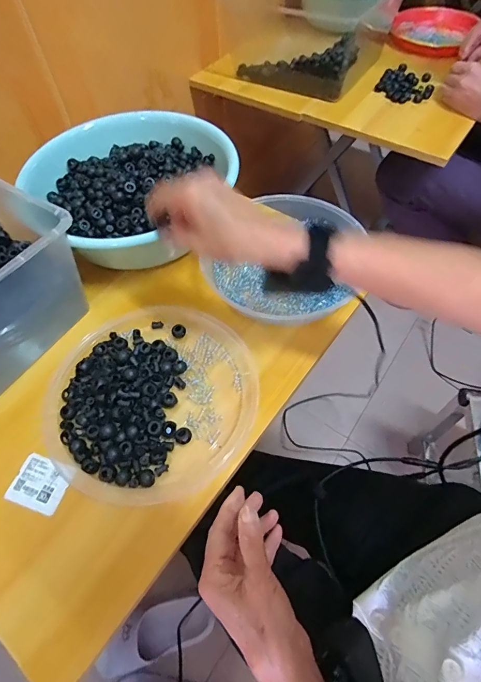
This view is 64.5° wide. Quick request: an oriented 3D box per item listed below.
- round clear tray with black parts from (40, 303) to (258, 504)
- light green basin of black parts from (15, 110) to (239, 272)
[{"bbox_3d":[-0.103,0.060,0.442,0.231,0.046,0.224,-1,57,2],"label":"round clear tray with black parts"},{"bbox_3d":[-0.153,-0.231,0.568,0.274,0.091,0.250,-36,63,-20],"label":"light green basin of black parts"}]

